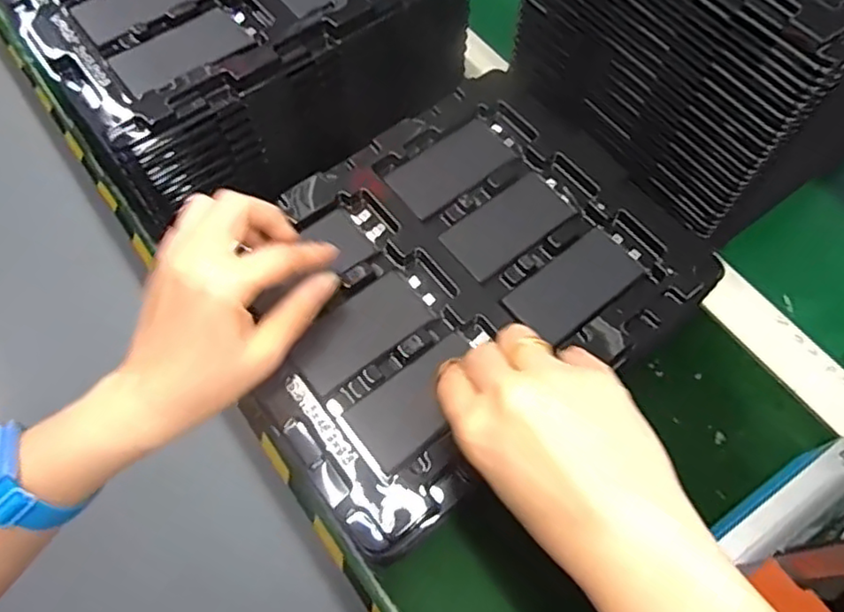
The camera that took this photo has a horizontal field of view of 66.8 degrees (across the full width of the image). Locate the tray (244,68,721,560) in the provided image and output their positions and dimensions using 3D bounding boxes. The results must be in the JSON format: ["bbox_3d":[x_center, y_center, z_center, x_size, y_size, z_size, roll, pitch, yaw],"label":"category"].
[{"bbox_3d":[0.017,-0.019,0.401,0.275,0.023,0.214,-36,69,-16],"label":"tray"}]

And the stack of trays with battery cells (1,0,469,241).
[{"bbox_3d":[-0.131,-0.213,0.482,0.263,0.108,0.216,-37,69,-16],"label":"stack of trays with battery cells"}]

